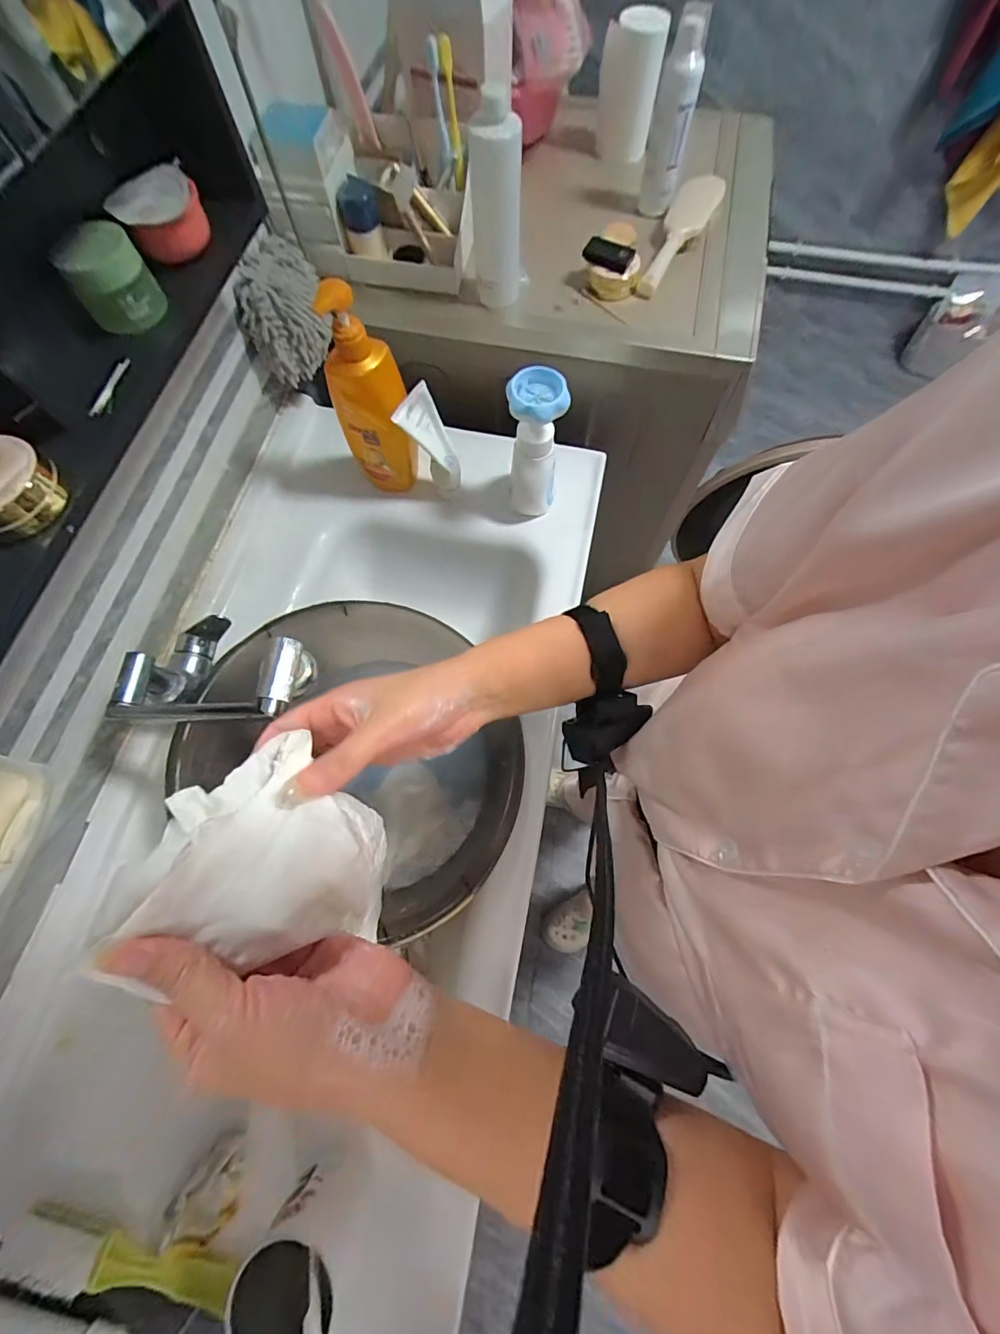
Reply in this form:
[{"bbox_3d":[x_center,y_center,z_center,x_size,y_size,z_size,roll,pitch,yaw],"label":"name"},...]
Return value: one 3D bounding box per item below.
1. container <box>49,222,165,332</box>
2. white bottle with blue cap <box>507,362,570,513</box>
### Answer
[{"bbox_3d":[-0.324,-0.324,0.394,0.060,0.059,0.057,0,70,1],"label":"container"},{"bbox_3d":[0.045,-0.283,0.633,0.066,0.203,0.061,-2,70,0],"label":"white bottle with blue cap"}]

